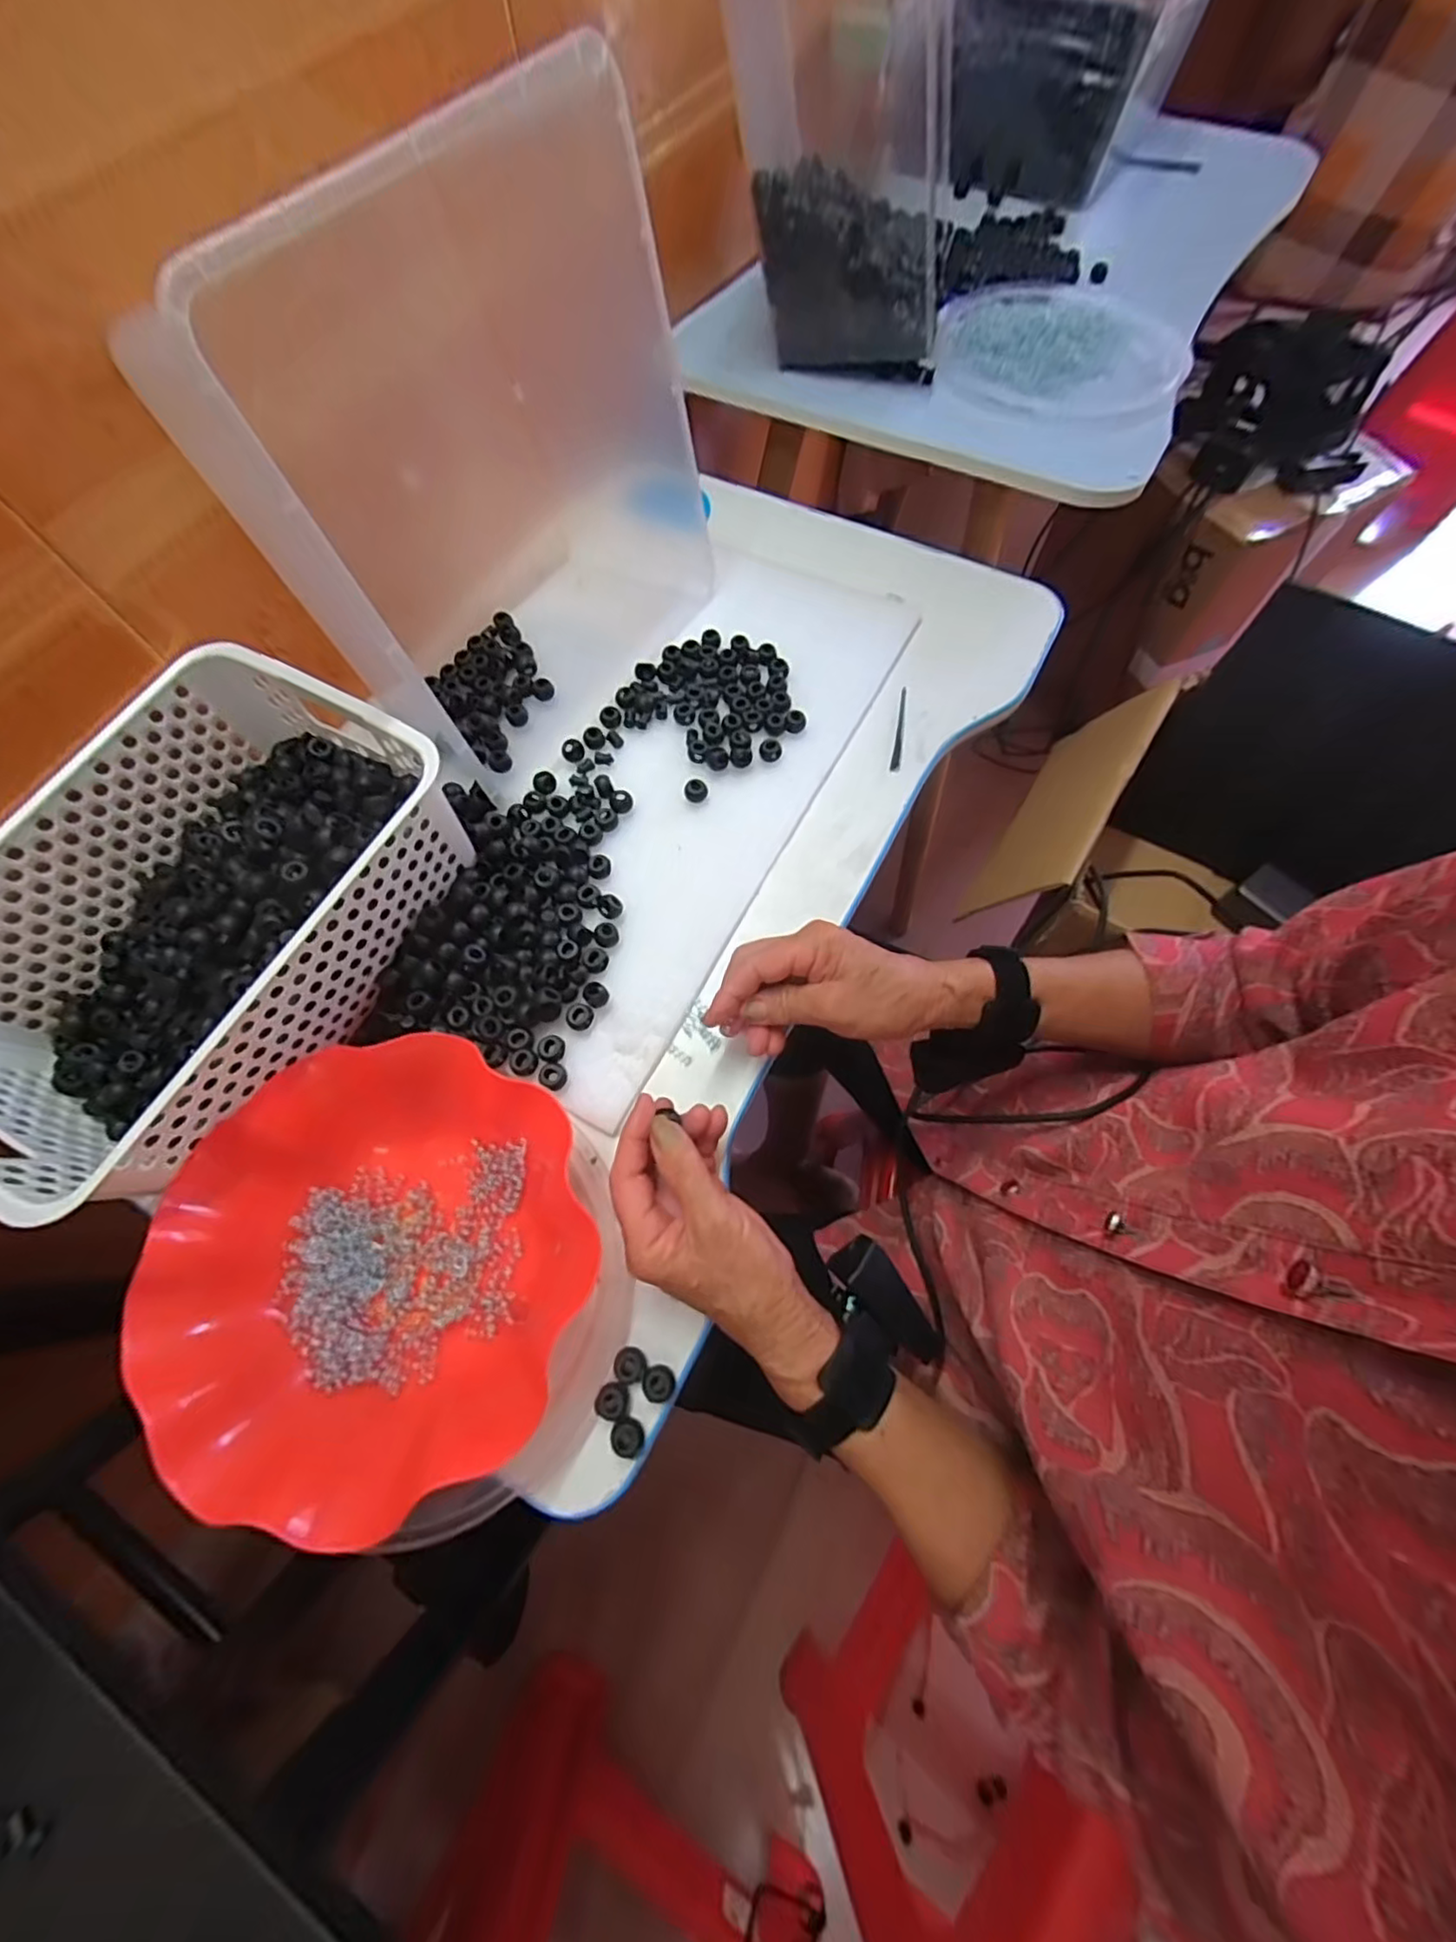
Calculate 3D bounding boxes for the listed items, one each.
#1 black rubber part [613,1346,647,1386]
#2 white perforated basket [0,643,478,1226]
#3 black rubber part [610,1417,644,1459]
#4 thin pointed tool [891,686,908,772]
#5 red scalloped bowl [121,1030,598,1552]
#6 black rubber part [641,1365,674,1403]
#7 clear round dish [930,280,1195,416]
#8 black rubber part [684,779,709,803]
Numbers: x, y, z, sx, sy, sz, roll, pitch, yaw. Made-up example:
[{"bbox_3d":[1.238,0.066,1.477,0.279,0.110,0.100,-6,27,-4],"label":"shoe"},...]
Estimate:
[{"bbox_3d":[-0.055,0.222,0.359,0.018,0.006,0.018,0,68,1],"label":"black rubber part"},{"bbox_3d":[-0.330,-0.033,0.398,0.206,0.107,0.309,29,70,7],"label":"white perforated basket"},{"bbox_3d":[-0.055,0.253,0.347,0.018,0.005,0.016,34,72,14],"label":"black rubber part"},{"bbox_3d":[0.145,-0.205,0.541,0.007,0.004,0.097,10,68,5],"label":"thin pointed tool"},{"bbox_3d":[-0.187,0.159,0.356,0.220,0.063,0.228,0,68,1],"label":"red scalloped bowl"},{"bbox_3d":[-0.039,0.229,0.355,0.017,0.007,0.017,0,68,1],"label":"black rubber part"},{"bbox_3d":[0.329,-0.624,0.634,0.232,0.020,0.247,0,68,1],"label":"clear round dish"},{"bbox_3d":[-0.025,-0.142,0.497,0.018,0.010,0.018,3,68,2],"label":"black rubber part"}]

